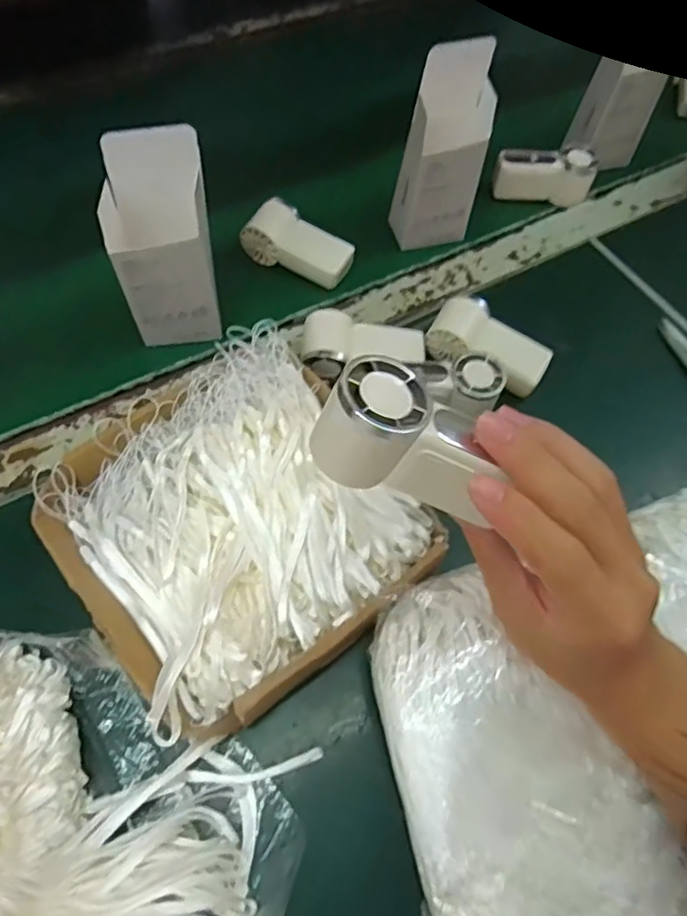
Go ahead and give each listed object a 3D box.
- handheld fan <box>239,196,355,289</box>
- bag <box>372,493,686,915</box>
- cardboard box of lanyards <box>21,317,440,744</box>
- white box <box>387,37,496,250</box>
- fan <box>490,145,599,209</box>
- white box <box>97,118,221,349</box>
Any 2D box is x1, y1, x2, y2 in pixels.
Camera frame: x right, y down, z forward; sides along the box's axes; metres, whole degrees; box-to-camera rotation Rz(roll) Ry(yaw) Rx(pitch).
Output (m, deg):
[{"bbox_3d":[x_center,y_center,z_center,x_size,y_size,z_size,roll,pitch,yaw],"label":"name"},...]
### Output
[{"bbox_3d":[-0.037,-0.187,0.538,0.094,0.028,0.049,25,63,10],"label":"handheld fan"},{"bbox_3d":[0.159,0.143,0.346,0.277,0.054,0.204,-16,64,-12],"label":"bag"},{"bbox_3d":[-0.070,0.044,0.389,0.210,0.064,0.200,-34,69,-20],"label":"cardboard box of lanyards"},{"bbox_3d":[0.083,-0.249,0.506,0.065,0.155,0.038,-18,64,-13],"label":"white box"},{"bbox_3d":[0.192,-0.270,0.588,0.089,0.039,0.031,-1,62,-5],"label":"fan"},{"bbox_3d":[-0.128,-0.146,0.438,0.072,0.141,0.050,-14,63,-12],"label":"white box"}]

